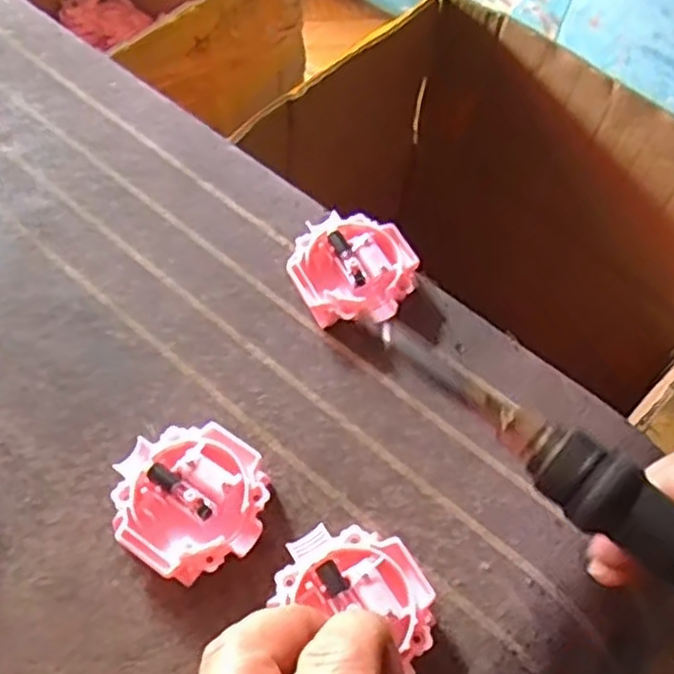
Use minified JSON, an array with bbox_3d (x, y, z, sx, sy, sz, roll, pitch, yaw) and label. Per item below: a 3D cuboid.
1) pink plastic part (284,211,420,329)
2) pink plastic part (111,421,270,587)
[{"bbox_3d":[0.007,-0.028,0.313,0.052,0.014,0.052,1,60,-1],"label":"pink plastic part"},{"bbox_3d":[-0.052,0.058,0.261,0.054,0.015,0.052,1,60,-1],"label":"pink plastic part"}]

